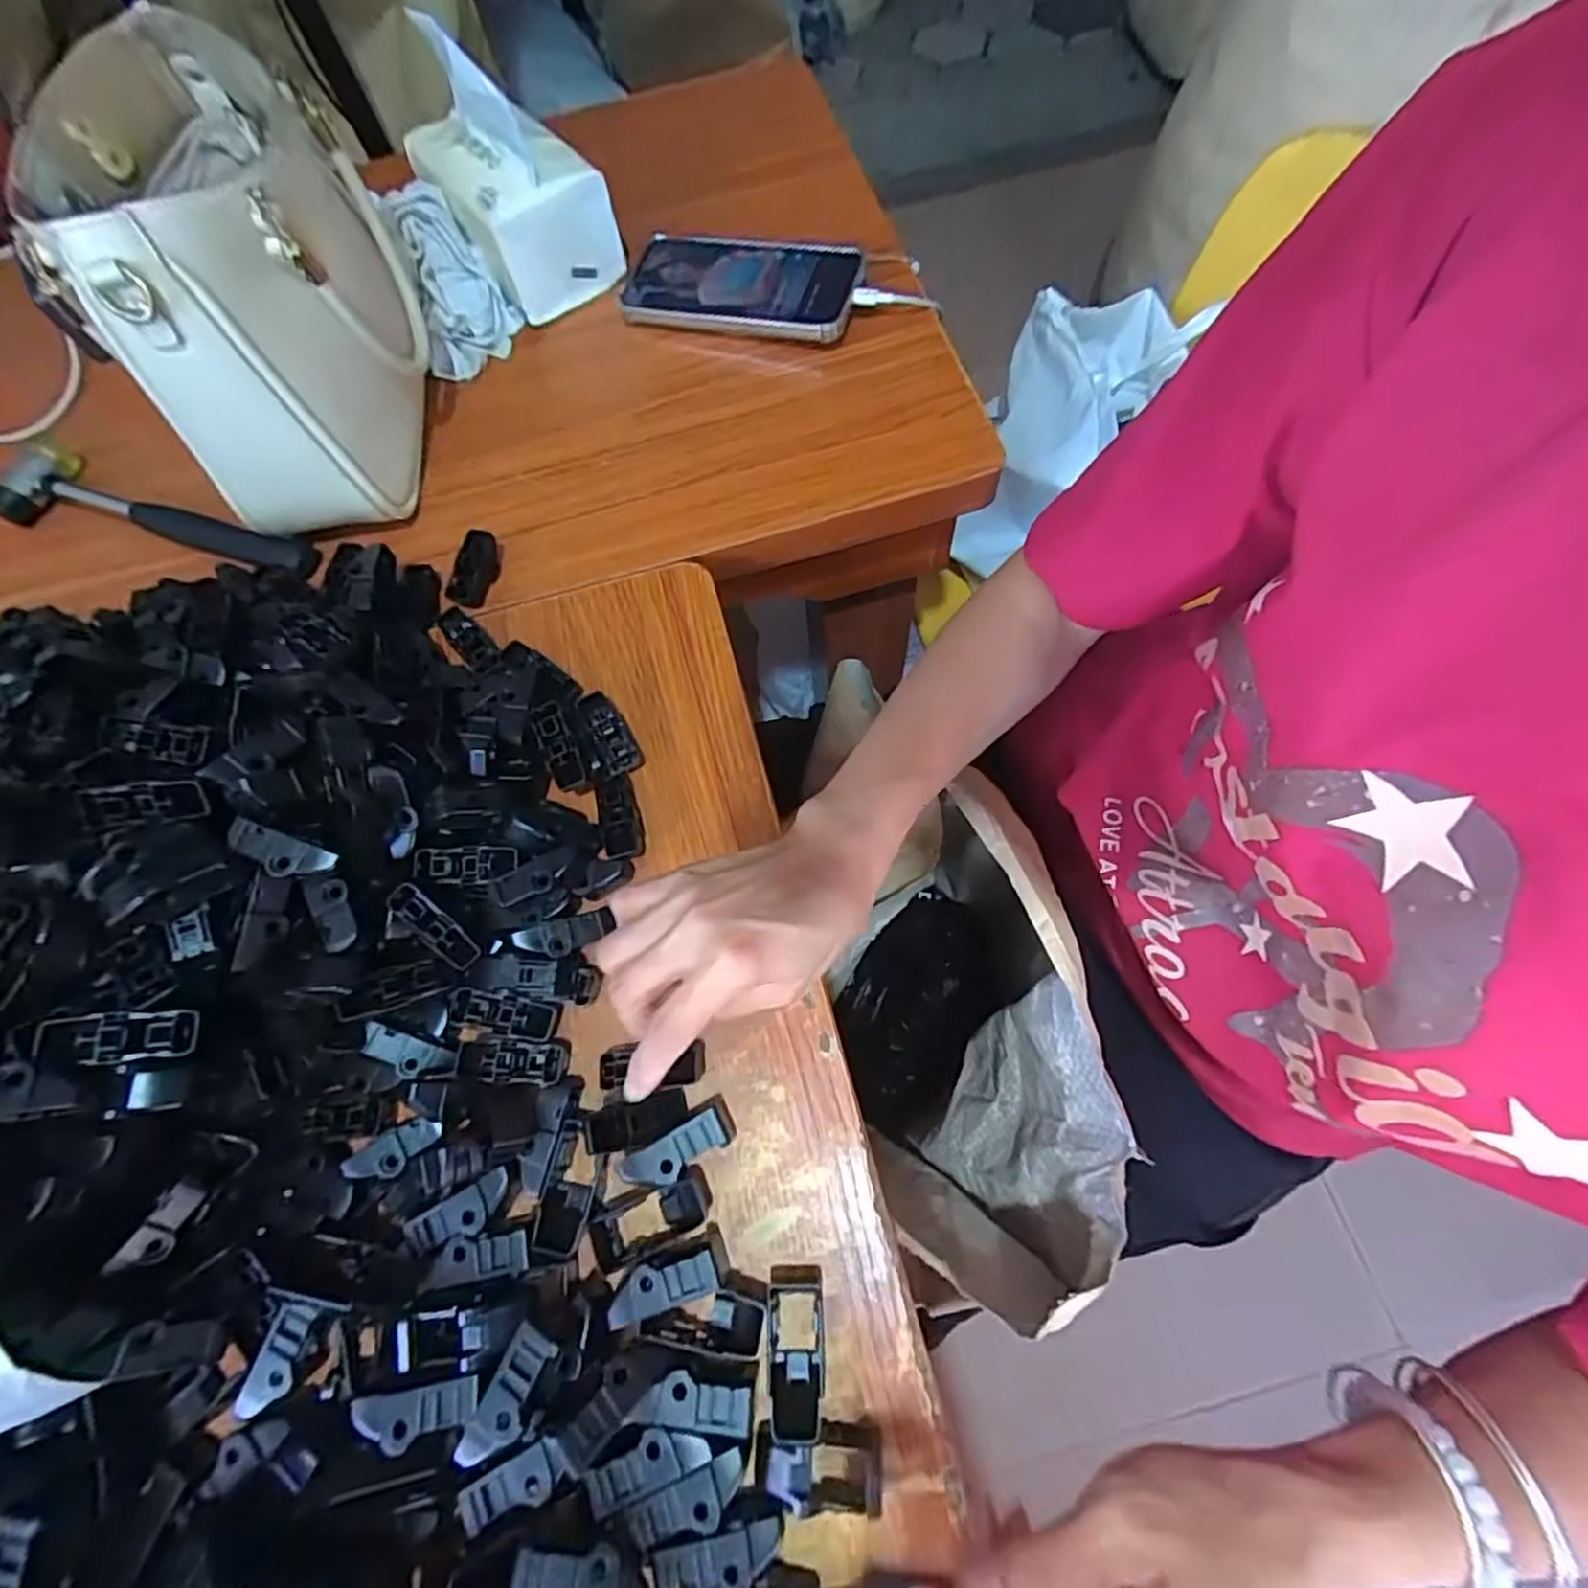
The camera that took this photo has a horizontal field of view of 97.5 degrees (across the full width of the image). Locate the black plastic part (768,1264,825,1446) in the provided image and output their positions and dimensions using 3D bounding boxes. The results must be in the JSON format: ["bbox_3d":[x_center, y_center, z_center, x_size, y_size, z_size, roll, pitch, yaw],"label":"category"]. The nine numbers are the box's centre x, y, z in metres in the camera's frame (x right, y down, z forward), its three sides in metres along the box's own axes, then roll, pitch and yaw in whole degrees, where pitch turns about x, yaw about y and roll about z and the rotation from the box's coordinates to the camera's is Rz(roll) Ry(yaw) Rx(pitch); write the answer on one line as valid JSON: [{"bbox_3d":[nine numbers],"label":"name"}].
[{"bbox_3d":[0.001,0.226,0.284,0.023,0.017,0.053,-2,69,2],"label":"black plastic part"}]

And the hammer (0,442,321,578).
[{"bbox_3d":[-0.424,-0.180,0.459,0.225,0.020,0.059,20,72,10],"label":"hammer"}]

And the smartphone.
[{"bbox_3d":[-0.040,-0.366,0.500,0.170,0.012,0.083,10,74,12],"label":"smartphone"}]

